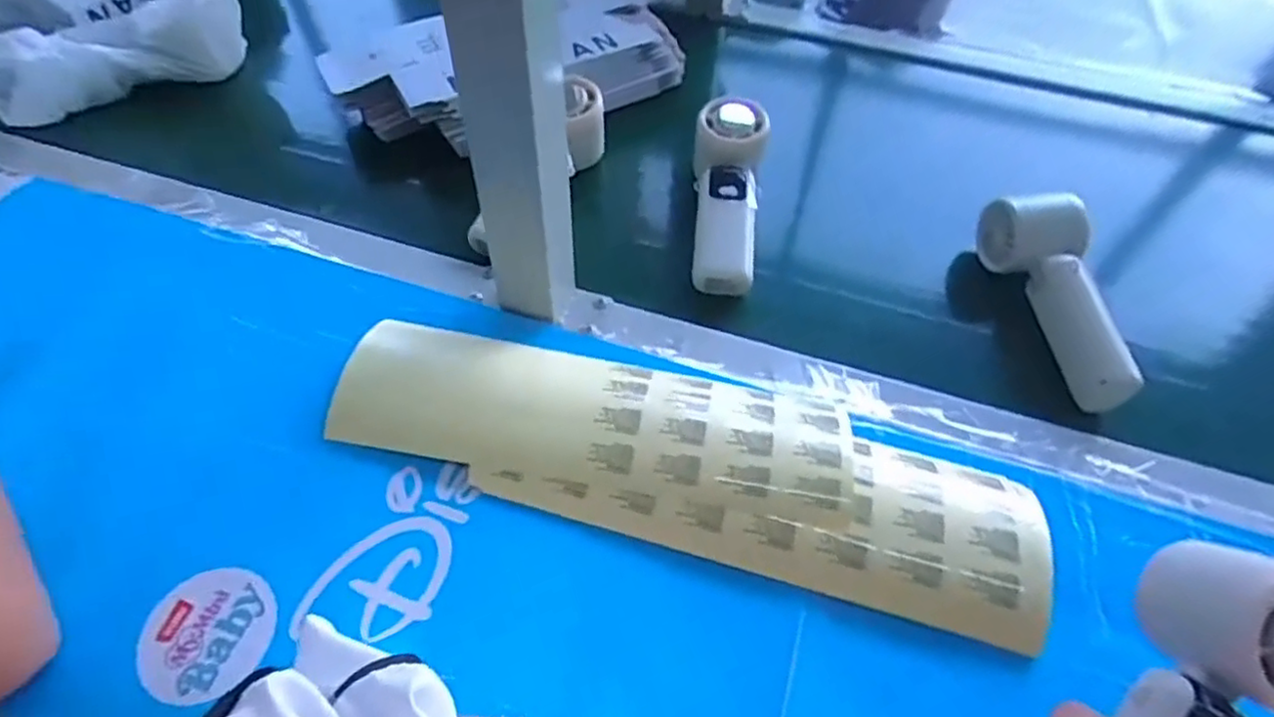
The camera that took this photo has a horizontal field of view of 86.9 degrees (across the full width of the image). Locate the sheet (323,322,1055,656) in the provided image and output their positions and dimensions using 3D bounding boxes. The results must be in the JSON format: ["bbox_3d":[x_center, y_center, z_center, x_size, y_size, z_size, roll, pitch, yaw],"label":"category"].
[{"bbox_3d":[0.021,0.050,0.383,0.398,0.030,0.106,16,57,8],"label":"sheet"}]

